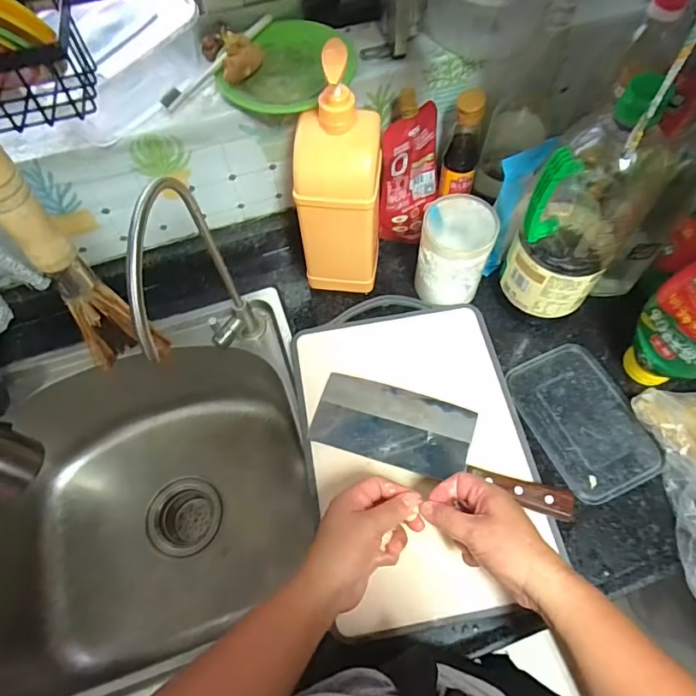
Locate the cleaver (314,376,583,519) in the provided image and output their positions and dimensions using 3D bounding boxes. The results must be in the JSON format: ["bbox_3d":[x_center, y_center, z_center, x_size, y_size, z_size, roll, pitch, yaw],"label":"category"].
[{"bbox_3d":[0.098,0.095,0.513,0.271,0.012,0.088,15,60,12],"label":"cleaver"}]

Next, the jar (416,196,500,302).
[{"bbox_3d":[0.129,-0.113,0.588,0.081,0.122,0.088,-1,62,2],"label":"jar"}]

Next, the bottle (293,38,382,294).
[{"bbox_3d":[-0.009,-0.166,0.529,0.086,0.284,0.076,2,62,3],"label":"bottle"}]

